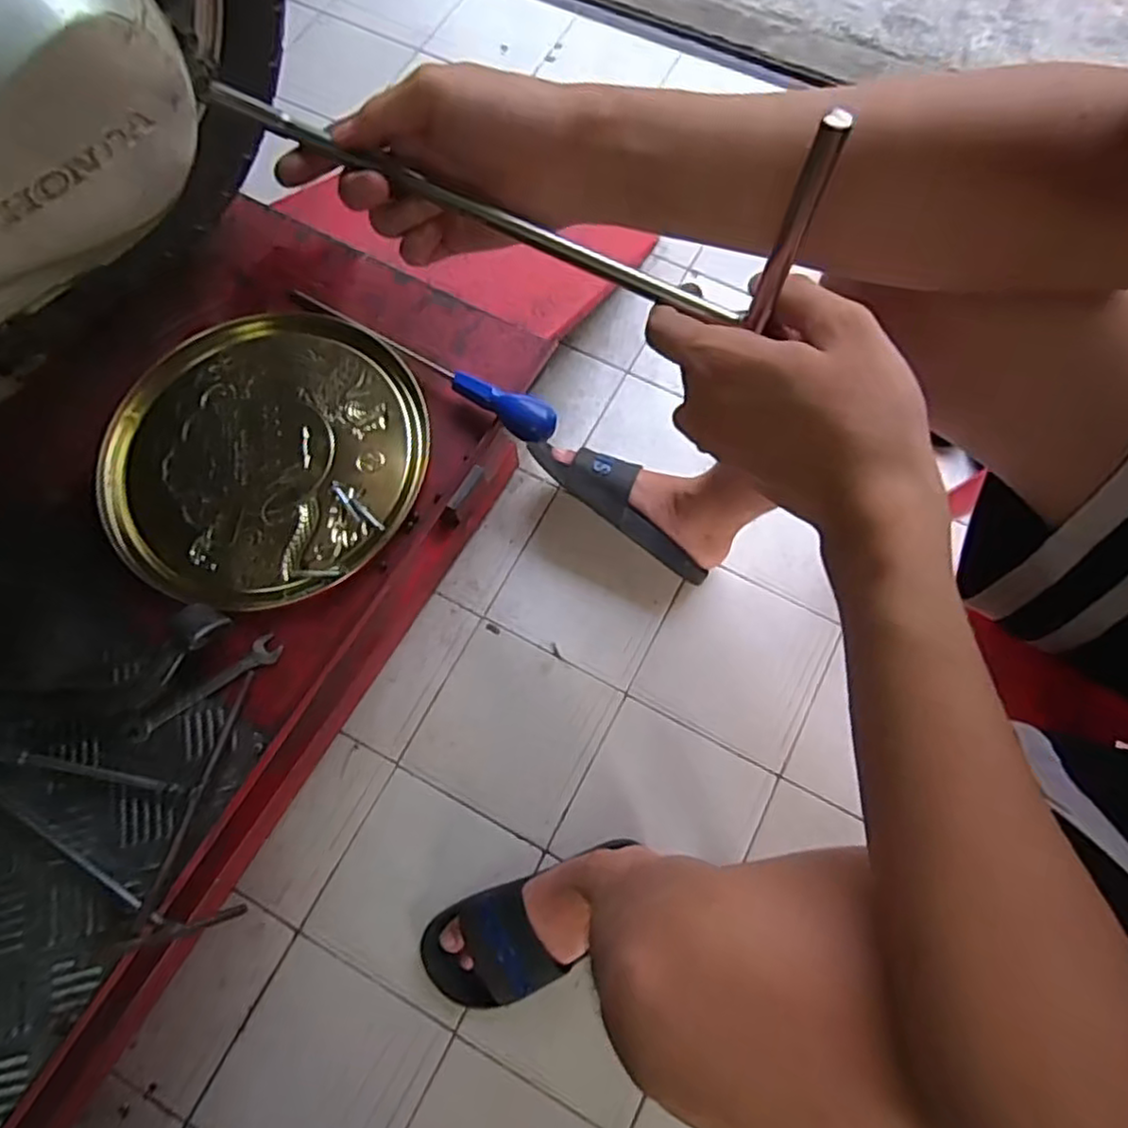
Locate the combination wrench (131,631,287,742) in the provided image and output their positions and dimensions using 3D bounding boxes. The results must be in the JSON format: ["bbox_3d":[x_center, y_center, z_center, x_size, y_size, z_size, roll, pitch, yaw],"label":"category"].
[{"bbox_3d":[-0.263,0.094,0.508,0.117,0.005,0.021,-38,76,-10],"label":"combination wrench"}]

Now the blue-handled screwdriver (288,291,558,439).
[{"bbox_3d":[-0.122,-0.169,0.575,0.270,0.035,0.029,31,76,10],"label":"blue-handled screwdriver"}]

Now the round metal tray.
[{"bbox_3d":[-0.248,-0.094,0.566,0.258,0.018,0.255,0,73,1],"label":"round metal tray"}]

